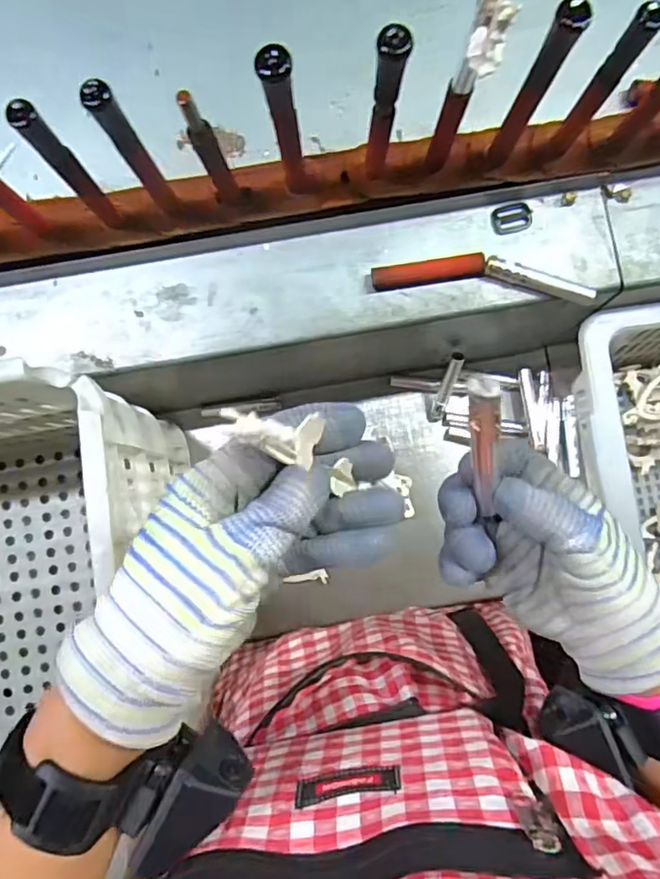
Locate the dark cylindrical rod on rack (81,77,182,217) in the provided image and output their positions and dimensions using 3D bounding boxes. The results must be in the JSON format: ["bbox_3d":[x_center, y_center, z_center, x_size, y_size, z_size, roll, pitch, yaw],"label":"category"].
[{"bbox_3d":[-0.130,-0.190,0.397,0.018,0.143,0.021,-33,91,-4],"label":"dark cylindrical rod on rack"}]

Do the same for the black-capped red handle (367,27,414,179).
[{"bbox_3d":[0.037,-0.220,0.397,0.018,0.144,0.018,1,89,-4],"label":"black-capped red handle"}]

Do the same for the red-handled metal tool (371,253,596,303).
[{"bbox_3d":[0.125,-0.135,0.480,0.176,0.016,0.031,4,88,0],"label":"red-handled metal tool"}]

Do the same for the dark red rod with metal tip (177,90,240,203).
[{"bbox_3d":[-0.081,-0.198,0.402,0.019,0.118,0.014,-23,90,-4],"label":"dark red rod with metal tip"}]

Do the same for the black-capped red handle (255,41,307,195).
[{"bbox_3d":[-0.030,-0.206,0.406,0.021,0.166,0.022,-12,90,-4],"label":"black-capped red handle"}]

